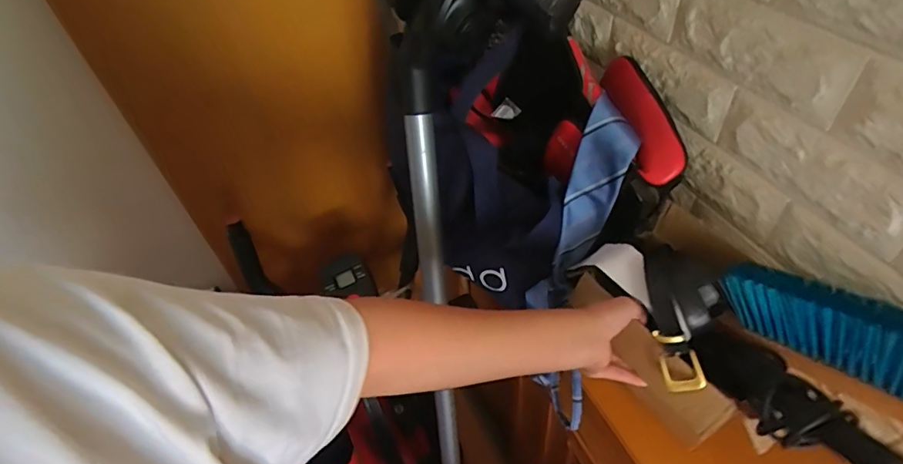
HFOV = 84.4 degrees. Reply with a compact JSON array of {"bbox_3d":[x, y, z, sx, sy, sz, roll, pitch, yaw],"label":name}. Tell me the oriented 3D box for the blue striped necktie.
[{"bbox_3d":[0.153,0.049,0.627,0.086,0.411,0.097,12,20,14],"label":"blue striped necktie"}]

